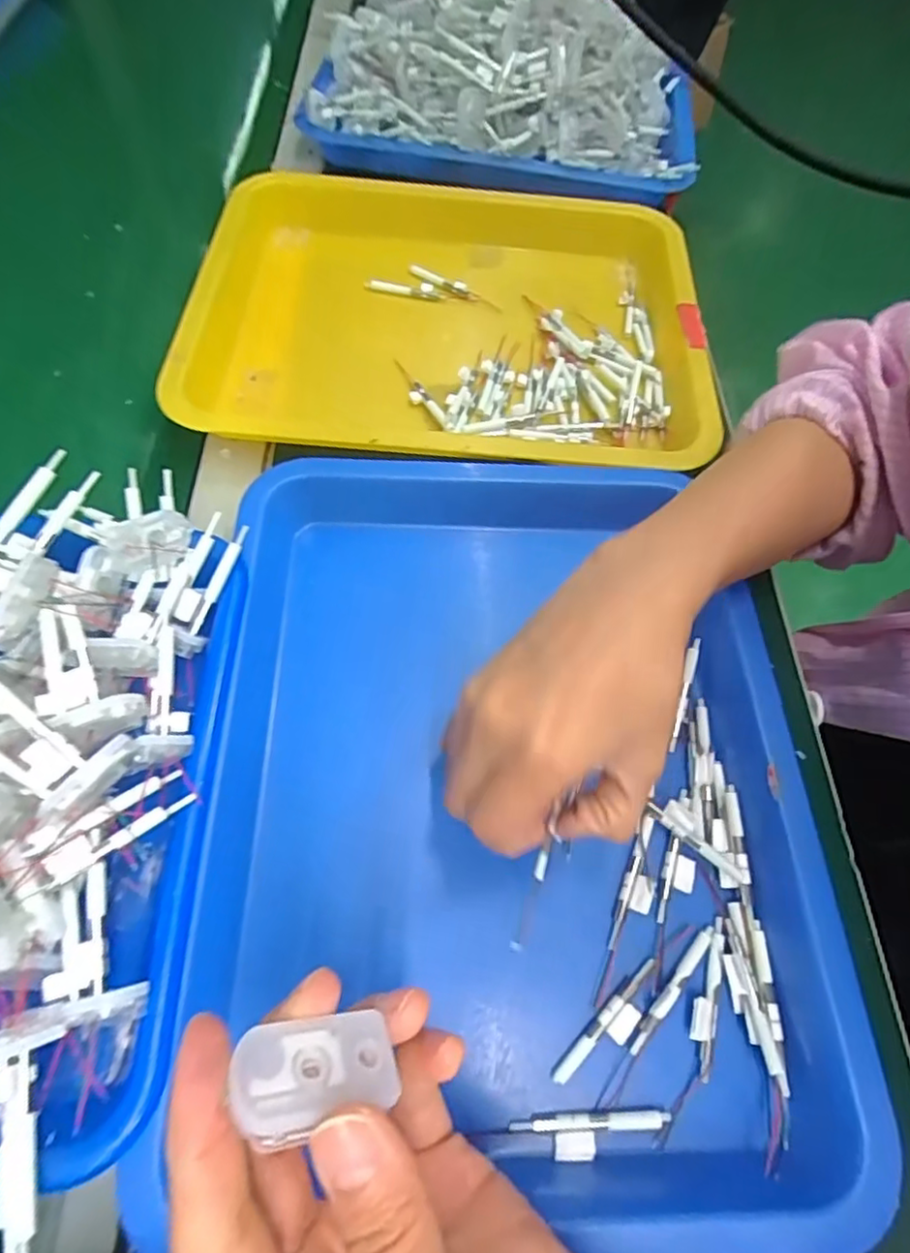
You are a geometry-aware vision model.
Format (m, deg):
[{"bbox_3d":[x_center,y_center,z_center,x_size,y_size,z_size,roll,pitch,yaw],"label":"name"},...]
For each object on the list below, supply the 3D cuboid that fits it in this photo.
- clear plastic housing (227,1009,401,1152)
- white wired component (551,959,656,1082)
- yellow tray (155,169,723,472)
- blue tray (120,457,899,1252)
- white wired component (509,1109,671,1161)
[{"bbox_3d":[-0.031,0.099,0.138,0.035,0.004,0.022,10,27,-30],"label":"clear plastic housing"},{"bbox_3d":[0.063,0.159,0.246,0.058,0.004,0.013,-36,70,-19],"label":"white wired component"},{"bbox_3d":[-0.005,-0.203,0.433,0.326,0.061,0.259,2,62,-2],"label":"yellow tray"},{"bbox_3d":[0.028,0.066,0.289,0.281,0.048,0.330,0,62,-3],"label":"blue tray"},{"bbox_3d":[0.051,0.189,0.230,0.059,0.004,0.014,0,62,-3],"label":"white wired component"}]

